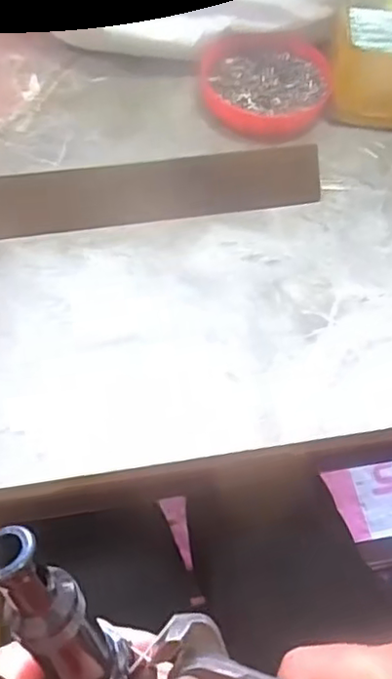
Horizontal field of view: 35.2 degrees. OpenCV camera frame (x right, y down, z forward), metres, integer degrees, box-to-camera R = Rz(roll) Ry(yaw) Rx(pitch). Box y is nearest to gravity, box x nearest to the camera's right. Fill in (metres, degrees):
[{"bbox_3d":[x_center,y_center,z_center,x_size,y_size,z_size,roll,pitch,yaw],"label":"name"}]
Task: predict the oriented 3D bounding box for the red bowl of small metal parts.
[{"bbox_3d":[0.050,-0.186,0.447,0.093,0.025,0.085,2,61,-3],"label":"red bowl of small metal parts"}]

